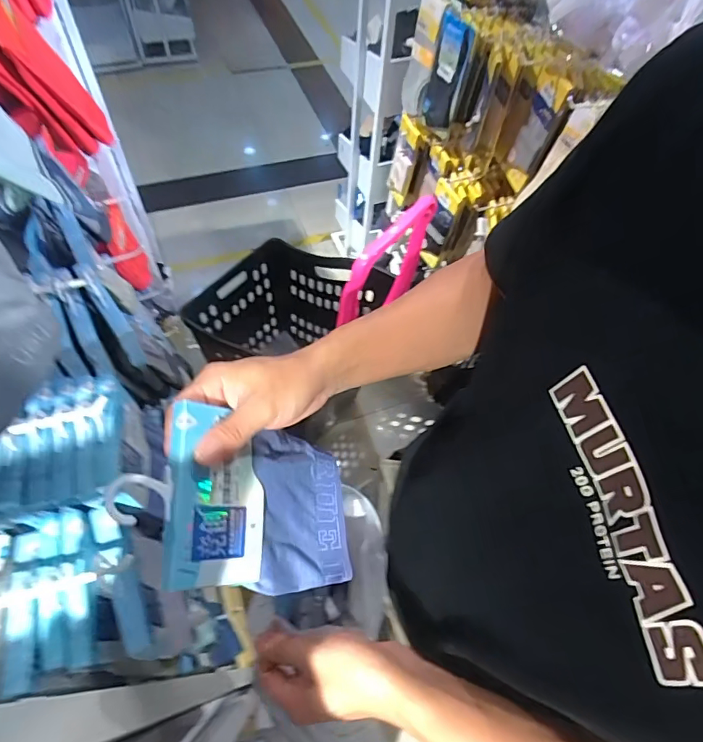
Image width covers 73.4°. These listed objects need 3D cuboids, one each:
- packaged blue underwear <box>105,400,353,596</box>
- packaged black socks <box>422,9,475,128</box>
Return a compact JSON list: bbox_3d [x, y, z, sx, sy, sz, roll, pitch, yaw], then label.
[{"bbox_3d":[-0.073,0.101,0.361,0.022,0.204,0.121,-18,63,31],"label":"packaged blue underwear"},{"bbox_3d":[0.216,-0.672,1.070,0.093,0.237,0.051,30,68,13],"label":"packaged black socks"}]

